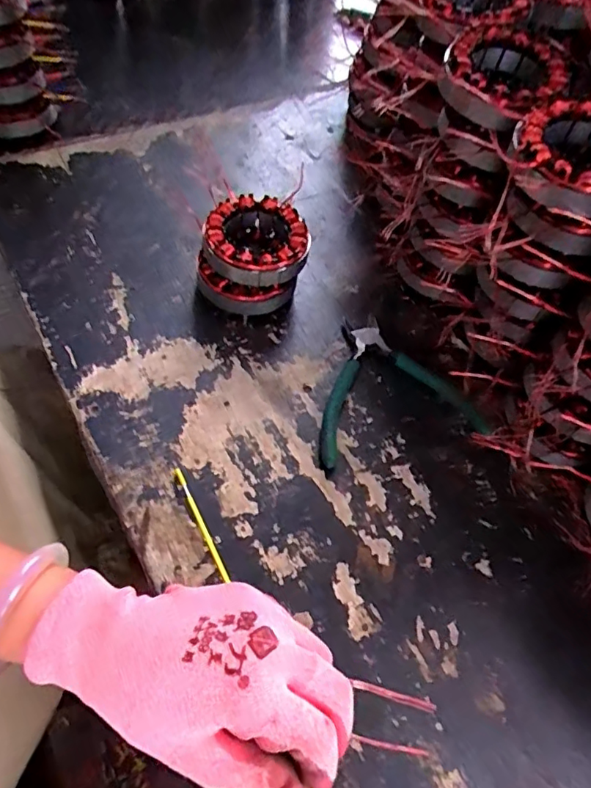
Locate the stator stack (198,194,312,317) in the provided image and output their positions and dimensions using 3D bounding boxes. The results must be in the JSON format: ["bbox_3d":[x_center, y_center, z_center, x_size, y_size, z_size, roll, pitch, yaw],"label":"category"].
[{"bbox_3d":[-0.038,-0.118,0.460,0.094,0.068,0.088,1,57,-3],"label":"stator stack"}]

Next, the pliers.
[{"bbox_3d":[0.071,-0.011,0.427,0.134,0.010,0.122,-11,58,-11],"label":"pliers"}]

